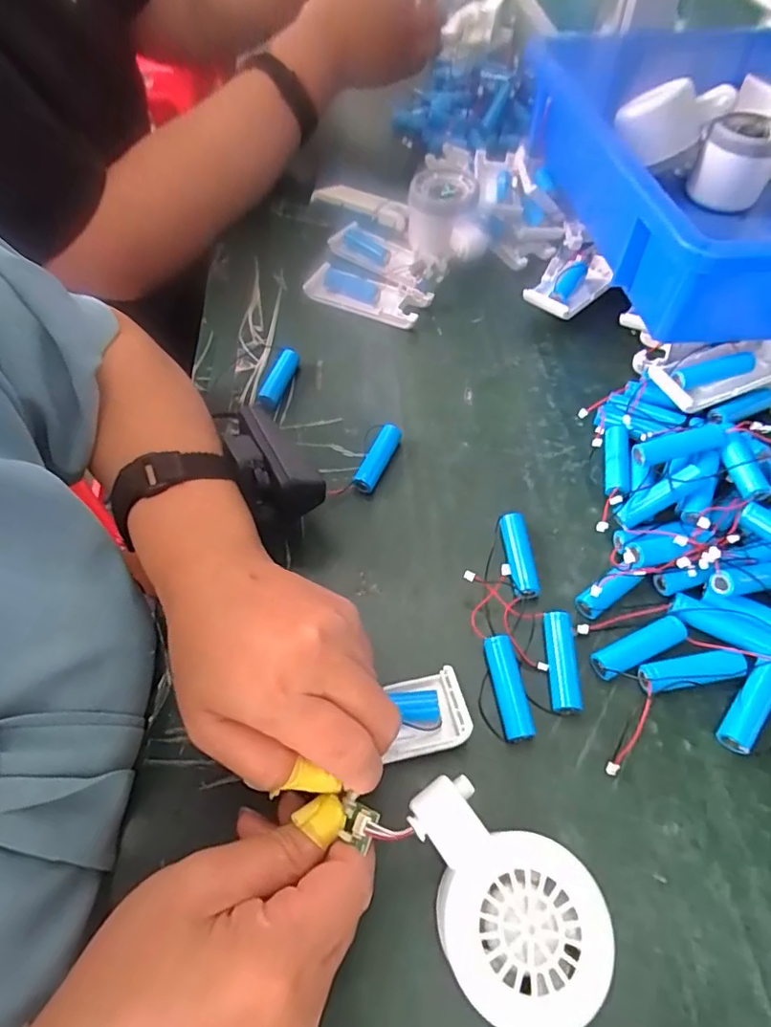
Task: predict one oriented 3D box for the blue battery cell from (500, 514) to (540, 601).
[{"bbox_3d":[0.076,0.024,0.314,0.015,0.016,0.050,-8,57,-1],"label":"blue battery cell"}]

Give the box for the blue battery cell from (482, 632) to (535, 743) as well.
[{"bbox_3d":[0.062,0.089,0.276,0.014,0.016,0.050,-9,57,-2],"label":"blue battery cell"}]

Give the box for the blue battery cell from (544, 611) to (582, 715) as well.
[{"bbox_3d":[0.091,0.077,0.281,0.014,0.013,0.049,0,58,4],"label":"blue battery cell"}]

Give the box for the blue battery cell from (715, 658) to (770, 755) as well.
[{"bbox_3d":[0.178,0.093,0.262,0.017,0.015,0.047,32,65,22],"label":"blue battery cell"}]

